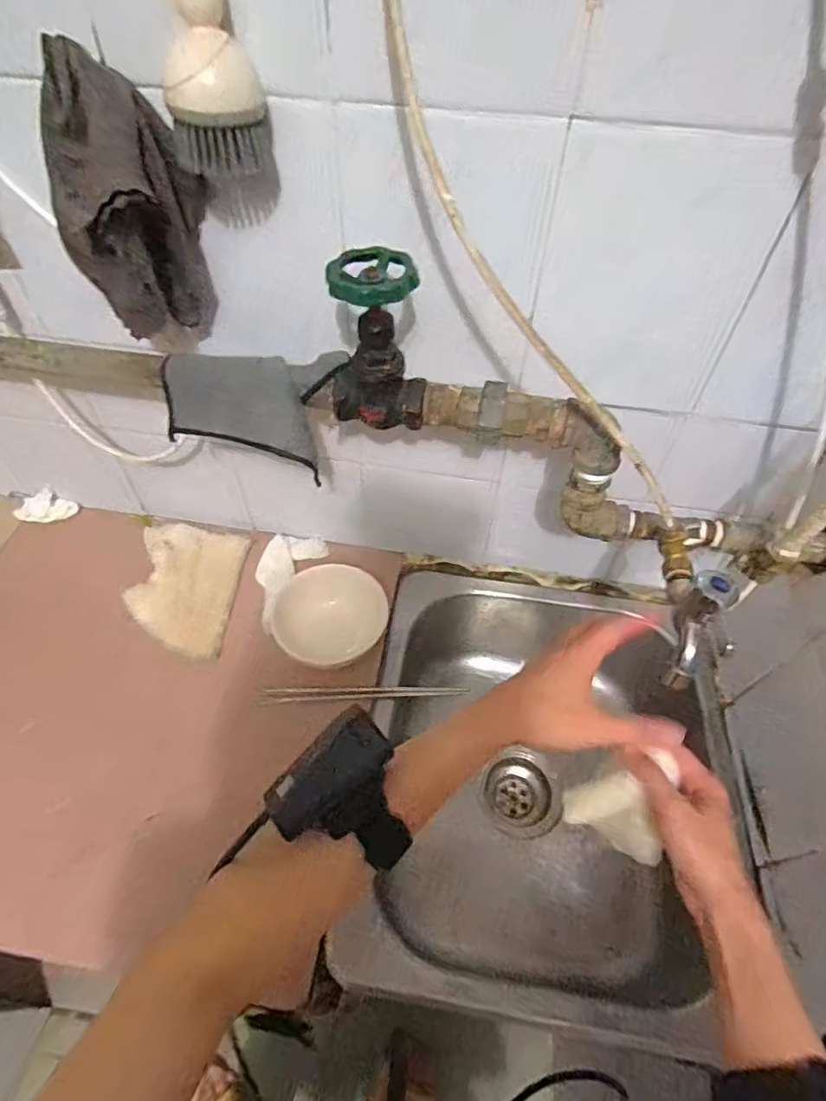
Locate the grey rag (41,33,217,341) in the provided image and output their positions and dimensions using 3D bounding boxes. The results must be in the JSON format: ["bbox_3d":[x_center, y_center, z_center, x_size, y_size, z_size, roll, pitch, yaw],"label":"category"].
[{"bbox_3d":[-0.190,-0.235,0.392,0.074,0.174,0.091,30,57,20],"label":"grey rag"}]

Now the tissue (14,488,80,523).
[{"bbox_3d":[-0.492,-0.057,0.736,0.070,0.028,0.041,12,53,8],"label":"tissue"}]

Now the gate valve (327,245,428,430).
[{"bbox_3d":[-0.025,-0.151,0.410,0.069,0.117,0.050,2,52,0],"label":"gate valve"}]

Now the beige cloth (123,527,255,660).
[{"bbox_3d":[-0.277,0.040,0.669,0.127,0.013,0.184,2,52,0],"label":"beige cloth"}]

